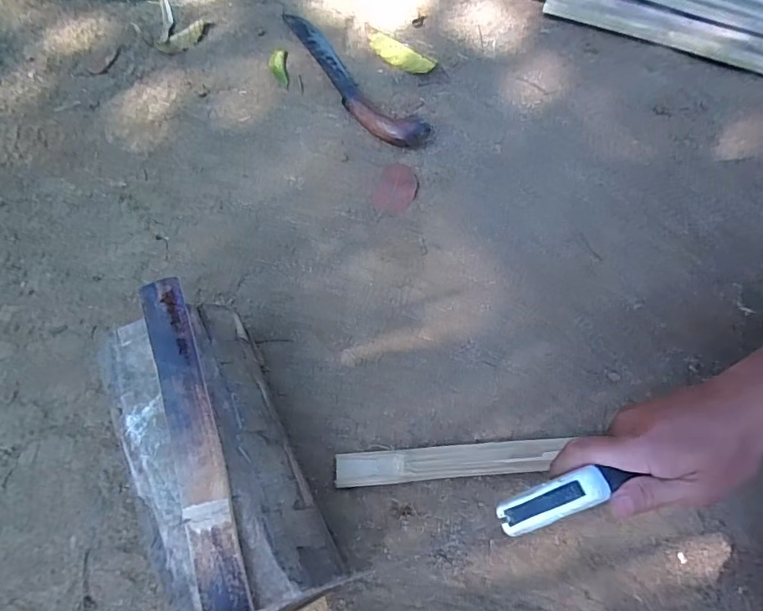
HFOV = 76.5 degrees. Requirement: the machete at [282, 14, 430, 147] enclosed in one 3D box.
[{"bbox_3d":[-0.064,-0.372,0.777,0.073,0.026,0.382,-32,66,-15],"label":"machete"}]

